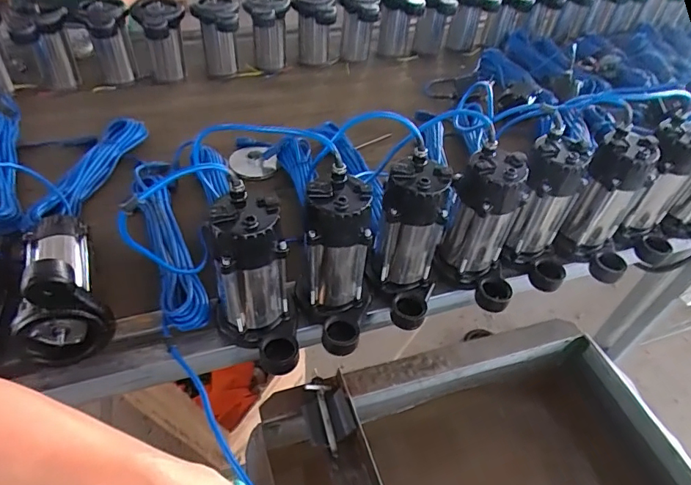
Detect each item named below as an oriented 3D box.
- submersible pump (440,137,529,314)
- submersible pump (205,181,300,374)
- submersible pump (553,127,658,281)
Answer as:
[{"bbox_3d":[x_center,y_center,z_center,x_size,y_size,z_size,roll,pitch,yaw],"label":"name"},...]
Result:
[{"bbox_3d":[0.234,-0.019,0.750,0.149,0.219,0.094,29,49,20],"label":"submersible pump"},{"bbox_3d":[-0.123,0.061,0.641,0.108,0.231,0.150,-8,48,-15],"label":"submersible pump"},{"bbox_3d":[0.470,-0.061,0.820,0.136,0.226,0.110,25,48,16],"label":"submersible pump"}]

